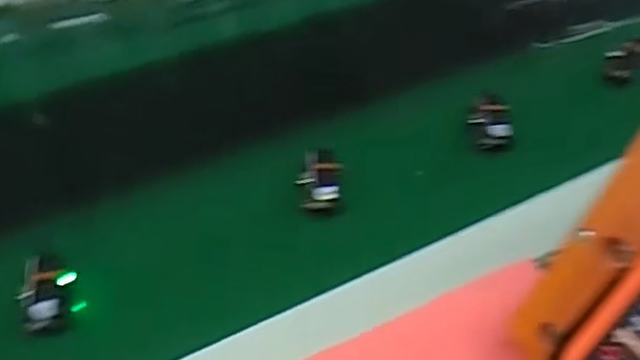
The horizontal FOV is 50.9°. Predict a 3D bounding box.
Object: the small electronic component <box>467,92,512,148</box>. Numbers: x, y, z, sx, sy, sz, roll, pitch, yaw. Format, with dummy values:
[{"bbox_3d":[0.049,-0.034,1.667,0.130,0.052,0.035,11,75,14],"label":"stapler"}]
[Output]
[{"bbox_3d":[0.125,-0.044,0.493,0.026,0.022,0.041,-4,46,-6],"label":"small electronic component"}]

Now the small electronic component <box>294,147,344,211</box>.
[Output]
[{"bbox_3d":[0.000,-0.003,0.450,0.028,0.015,0.046,6,46,4],"label":"small electronic component"}]

